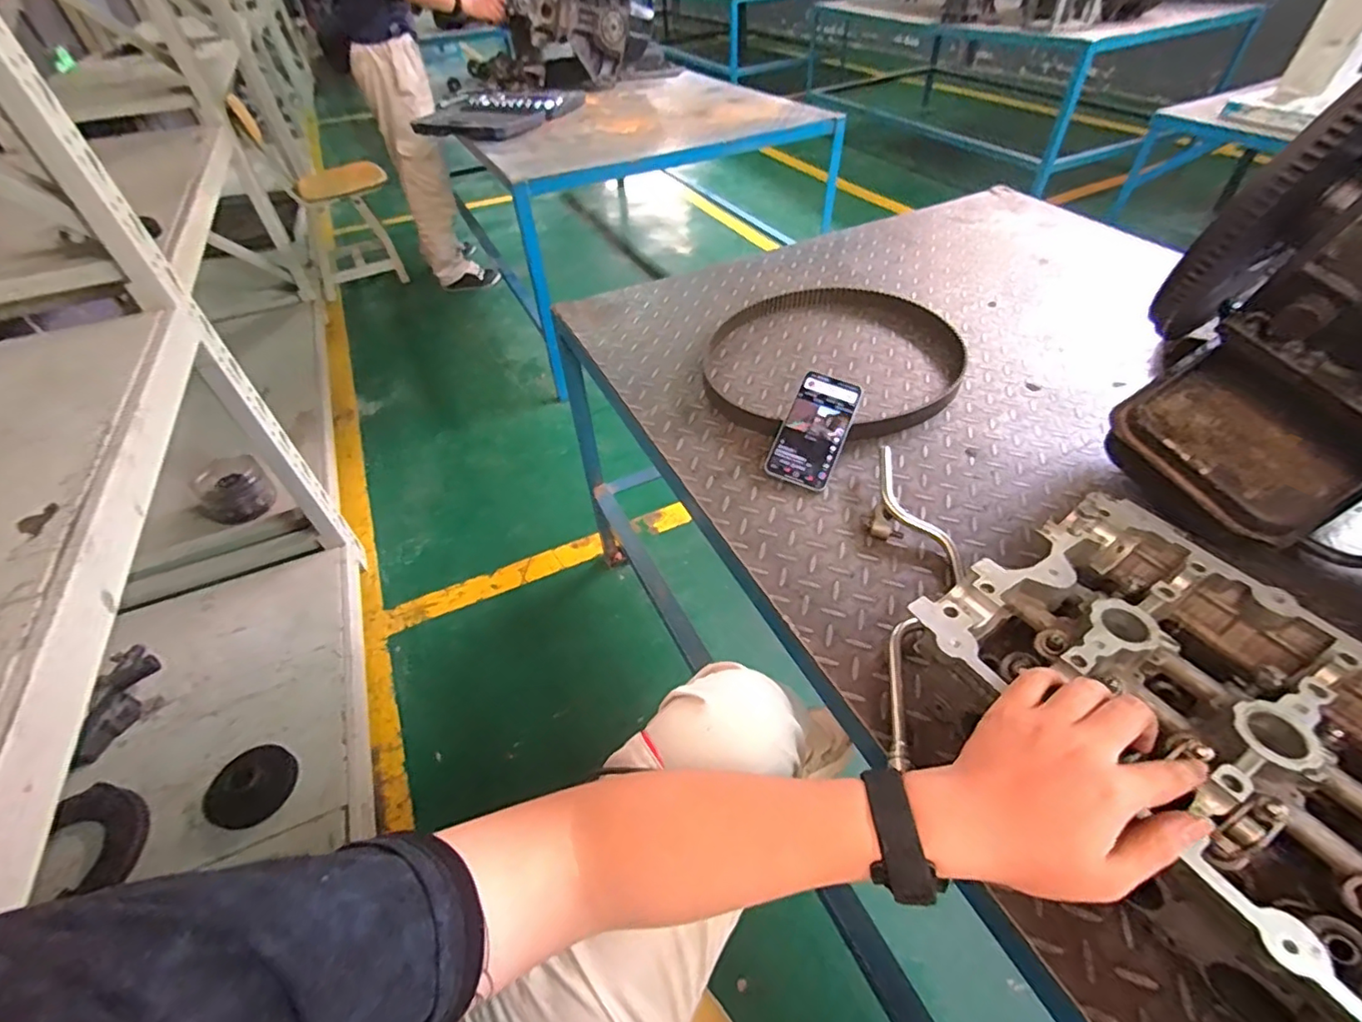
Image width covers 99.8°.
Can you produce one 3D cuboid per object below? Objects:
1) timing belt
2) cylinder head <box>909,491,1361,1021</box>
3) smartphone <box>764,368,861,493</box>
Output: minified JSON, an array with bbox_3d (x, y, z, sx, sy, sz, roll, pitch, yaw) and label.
[{"bbox_3d":[0.236,-0.236,0.871,0.421,0.032,0.364,-11,47,-5],"label":"timing belt"},{"bbox_3d":[0.375,0.185,0.351,0.226,0.123,0.418,-25,50,-18],"label":"cylinder head"},{"bbox_3d":[0.169,-0.106,0.725,0.077,0.010,0.162,21,73,13],"label":"smartphone"}]

